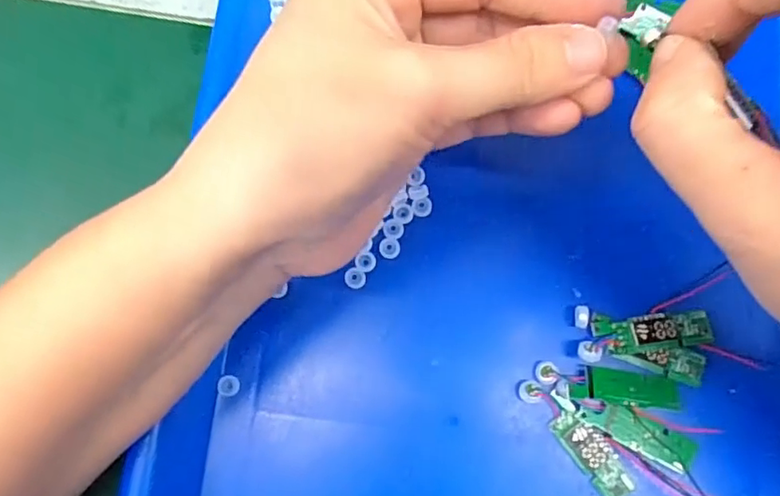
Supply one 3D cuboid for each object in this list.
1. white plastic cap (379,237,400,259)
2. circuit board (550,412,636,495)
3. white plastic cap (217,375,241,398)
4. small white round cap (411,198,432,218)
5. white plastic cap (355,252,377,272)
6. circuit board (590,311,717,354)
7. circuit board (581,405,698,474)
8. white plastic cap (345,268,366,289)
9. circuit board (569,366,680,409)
[{"bbox_3d":[0.000,0.000,0.218,0.008,0.004,0.008,0,76,0],"label":"white plastic cap"},{"bbox_3d":[0.072,0.073,0.200,0.013,0.004,0.034,-33,78,-8],"label":"circuit board"},{"bbox_3d":[-0.060,0.052,0.212,0.007,0.004,0.008,9,76,3],"label":"white plastic cap"},{"bbox_3d":[0.012,-0.016,0.222,0.008,0.004,0.007,4,76,1],"label":"small white round cap"},{"bbox_3d":[-0.009,0.005,0.218,0.007,0.004,0.007,0,76,0],"label":"white plastic cap"},{"bbox_3d":[0.096,0.031,0.207,0.041,0.005,0.014,-1,76,0],"label":"circuit board"},{"bbox_3d":[0.089,0.066,0.203,0.039,0.005,0.012,25,77,7],"label":"circuit board"},{"bbox_3d":[-0.013,0.011,0.216,0.008,0.004,0.007,-25,77,-6],"label":"white plastic cap"},{"bbox_3d":[0.084,0.049,0.202,0.039,0.007,0.012,6,76,2],"label":"circuit board"}]

